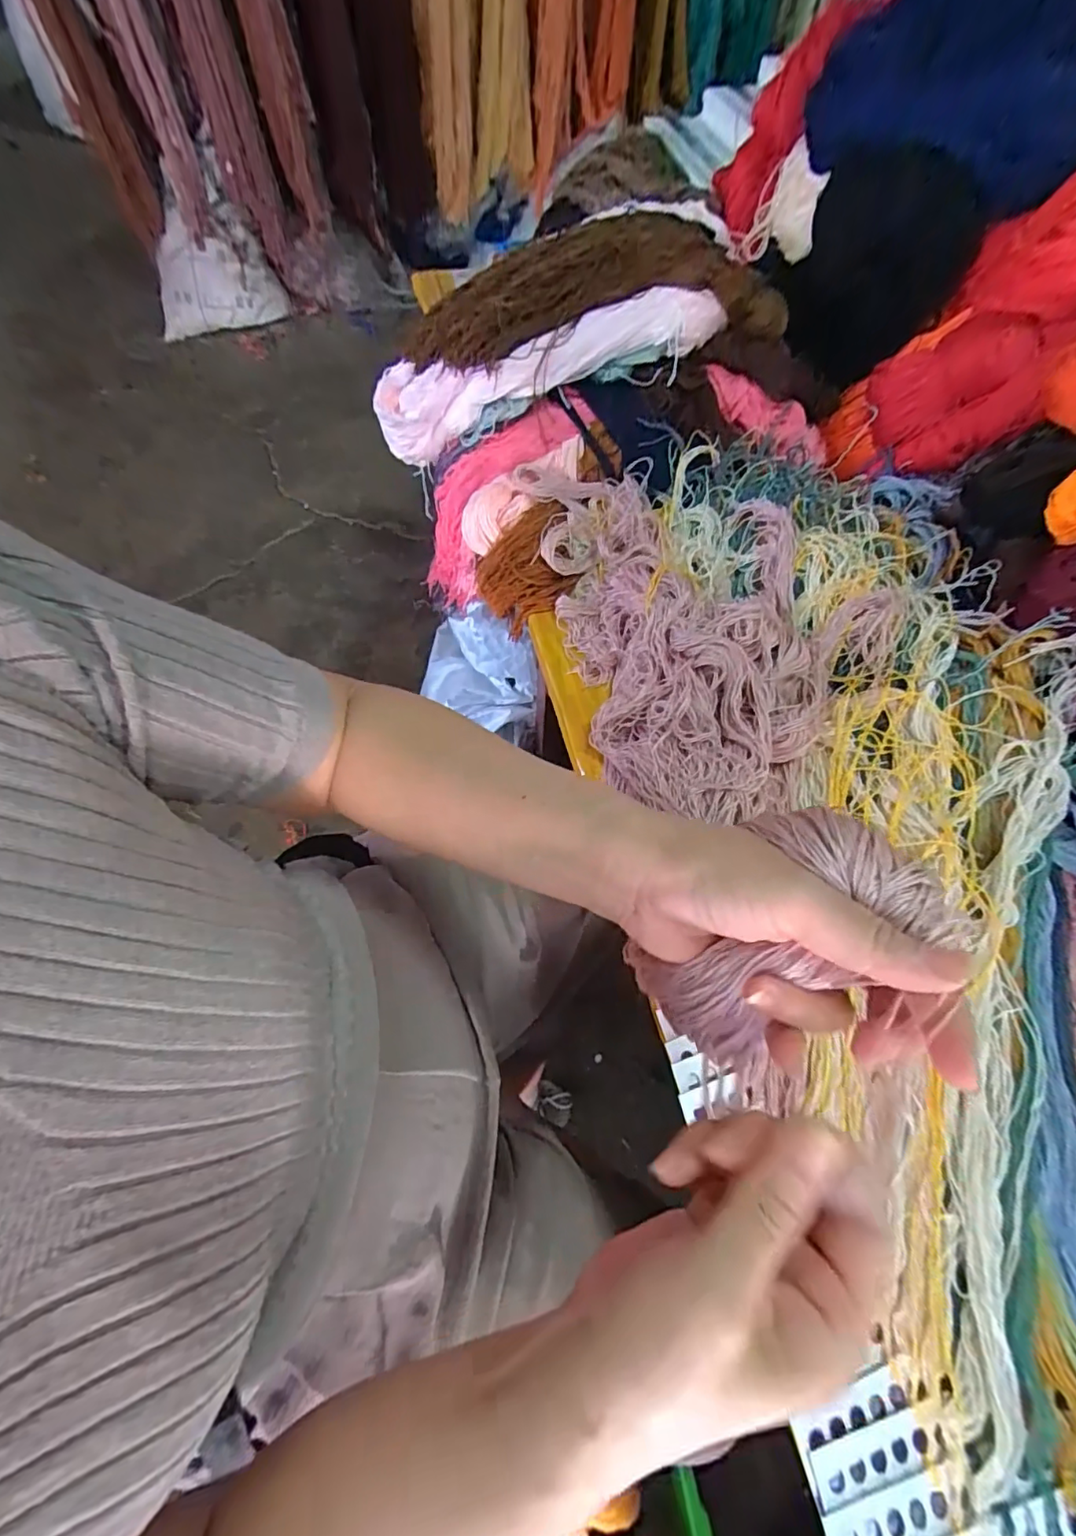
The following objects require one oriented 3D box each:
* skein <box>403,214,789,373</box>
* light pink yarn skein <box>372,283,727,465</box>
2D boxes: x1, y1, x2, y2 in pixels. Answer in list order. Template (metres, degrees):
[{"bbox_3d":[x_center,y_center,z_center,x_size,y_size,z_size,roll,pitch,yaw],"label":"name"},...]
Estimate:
[{"bbox_3d":[0.059,-0.466,0.555,0.383,0.099,0.095,-7,64,-6],"label":"skein"},{"bbox_3d":[-0.001,-0.404,0.583,0.380,0.099,0.065,-10,63,15],"label":"light pink yarn skein"}]

